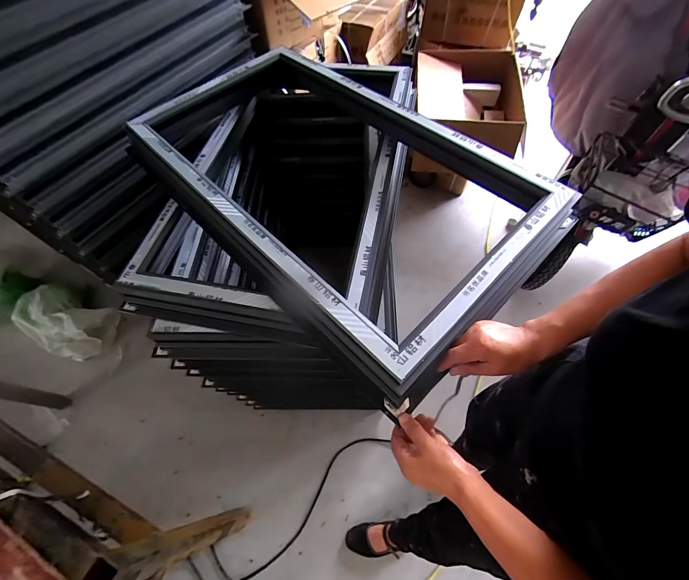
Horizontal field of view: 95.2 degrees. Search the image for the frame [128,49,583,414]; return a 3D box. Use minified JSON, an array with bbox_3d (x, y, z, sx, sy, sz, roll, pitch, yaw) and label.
[{"bbox_3d":[-0.040,-0.245,0.667,0.512,0.102,0.859,-41,68,-20],"label":"frame"}]

